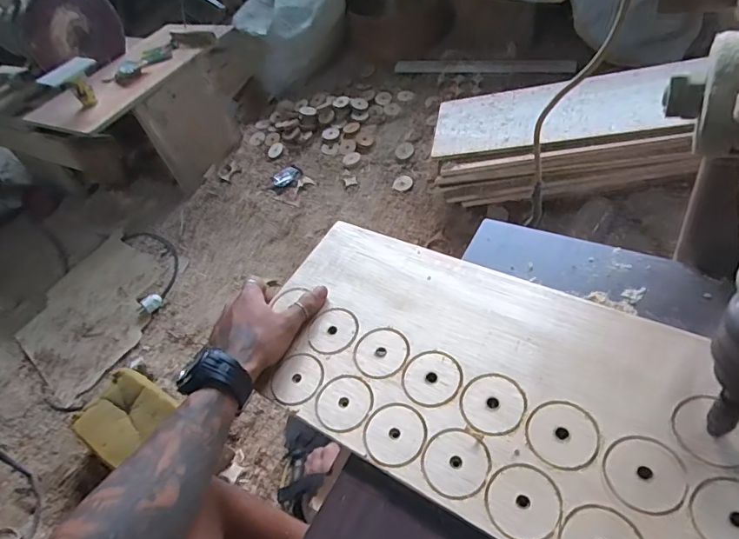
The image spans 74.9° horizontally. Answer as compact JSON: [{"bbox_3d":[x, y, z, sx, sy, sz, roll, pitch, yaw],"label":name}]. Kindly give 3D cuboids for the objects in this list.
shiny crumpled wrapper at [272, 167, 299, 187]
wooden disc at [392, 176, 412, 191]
[{"bbox_3d":[-0.246,-0.271,1.404,0.062,0.008,0.081,30,59,28],"label":"shiny crumpled wrapper"},{"bbox_3d":[0.091,-0.230,1.296,0.048,0.006,0.058,27,57,26],"label":"wooden disc"}]

